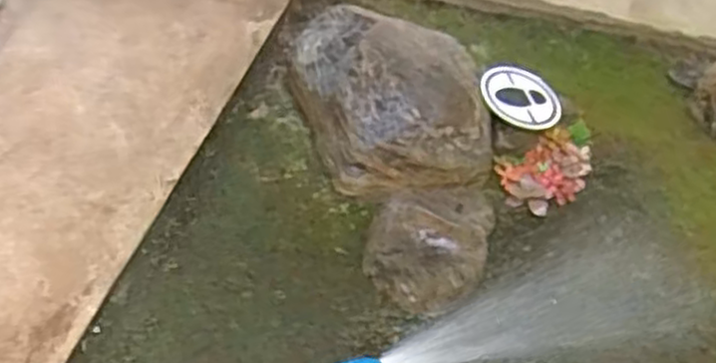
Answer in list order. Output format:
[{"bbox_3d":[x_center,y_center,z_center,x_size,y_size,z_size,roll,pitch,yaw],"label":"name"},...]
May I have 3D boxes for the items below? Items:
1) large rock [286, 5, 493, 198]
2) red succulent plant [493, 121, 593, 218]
[{"bbox_3d":[0.064,-0.220,1.688,0.367,0.169,0.567,-16,53,-11],"label":"large rock"},{"bbox_3d":[0.407,-0.025,1.586,0.229,0.052,0.152,-20,54,-14],"label":"red succulent plant"}]

